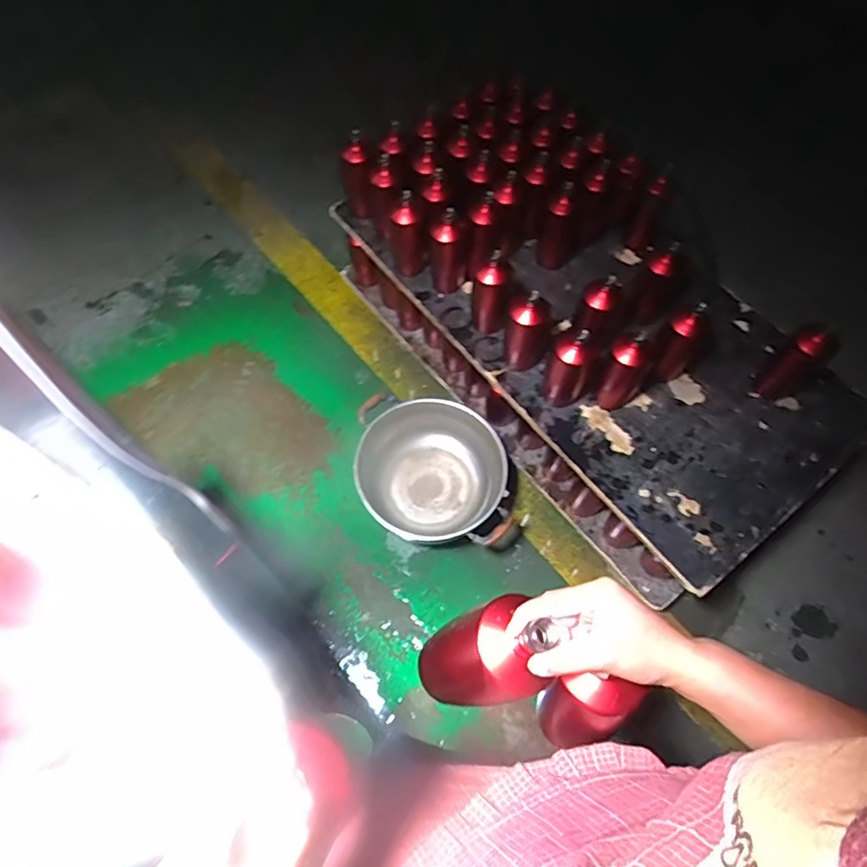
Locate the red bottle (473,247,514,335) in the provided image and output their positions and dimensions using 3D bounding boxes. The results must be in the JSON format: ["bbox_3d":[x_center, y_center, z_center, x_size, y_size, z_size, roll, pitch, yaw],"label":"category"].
[{"bbox_3d":[0.126,-0.292,1.225,0.075,0.219,0.068,9,61,2],"label":"red bottle"}]

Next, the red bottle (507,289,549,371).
[{"bbox_3d":[0.203,-0.227,1.206,0.094,0.205,0.100,18,62,7],"label":"red bottle"}]

